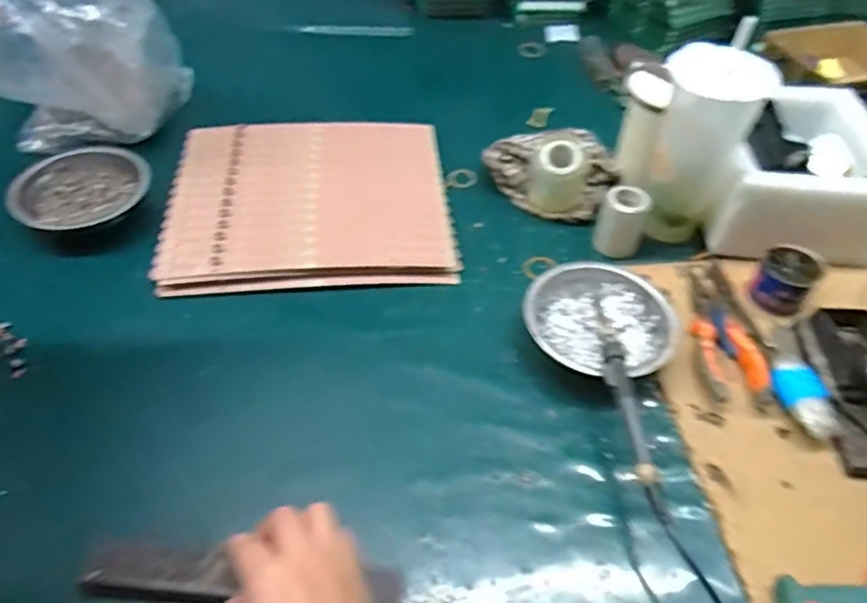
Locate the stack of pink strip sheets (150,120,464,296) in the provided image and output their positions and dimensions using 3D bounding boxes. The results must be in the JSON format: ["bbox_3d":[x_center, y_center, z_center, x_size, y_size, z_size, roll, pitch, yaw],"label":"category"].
[{"bbox_3d":[-0.129,-0.113,0.670,0.288,0.021,0.247,-3,49,-6],"label":"stack of pink strip sheets"}]

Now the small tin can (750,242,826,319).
[{"bbox_3d":[0.332,-0.023,0.598,0.050,0.039,0.052,32,54,21],"label":"small tin can"}]

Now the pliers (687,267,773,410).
[{"bbox_3d":[0.256,0.024,0.576,0.054,0.026,0.163,0,49,-4],"label":"pliers"}]

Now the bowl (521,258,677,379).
[{"bbox_3d":[0.147,0.019,0.567,0.127,0.037,0.127,21,51,14],"label":"bowl"}]

